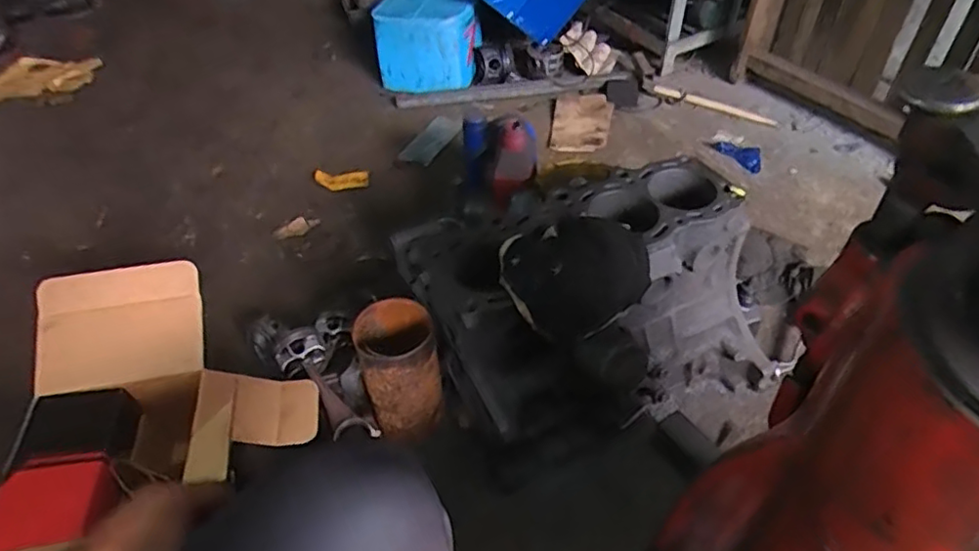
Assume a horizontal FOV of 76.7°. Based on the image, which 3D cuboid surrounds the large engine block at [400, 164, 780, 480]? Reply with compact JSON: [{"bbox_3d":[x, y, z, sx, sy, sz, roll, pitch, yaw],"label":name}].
[{"bbox_3d":[0.128,0.062,0.820,0.417,0.294,0.237,-18,47,-14],"label":"large engine block"}]

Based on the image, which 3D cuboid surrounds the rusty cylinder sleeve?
[{"bbox_3d":[-0.115,0.124,0.813,0.096,0.163,0.098,-14,46,-10],"label":"rusty cylinder sleeve"}]

